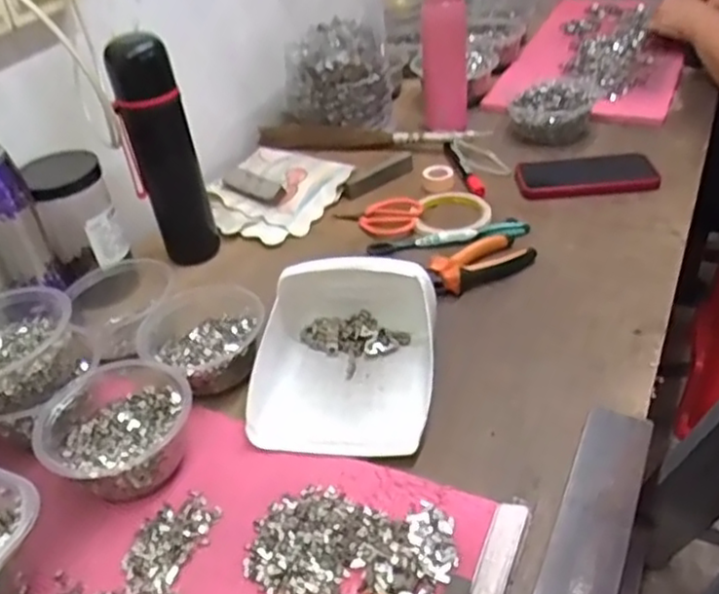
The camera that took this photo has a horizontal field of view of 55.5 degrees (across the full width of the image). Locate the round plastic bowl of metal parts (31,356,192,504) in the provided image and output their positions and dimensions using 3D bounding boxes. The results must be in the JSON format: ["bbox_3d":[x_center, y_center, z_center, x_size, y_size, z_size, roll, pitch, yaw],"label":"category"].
[{"bbox_3d":[-0.196,0.103,0.555,0.112,0.062,0.128,-24,41,-22],"label":"round plastic bowl of metal parts"}]

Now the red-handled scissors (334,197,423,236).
[{"bbox_3d":[0.027,-0.098,0.829,0.103,0.008,0.073,-9,38,-4],"label":"red-handled scissors"}]

